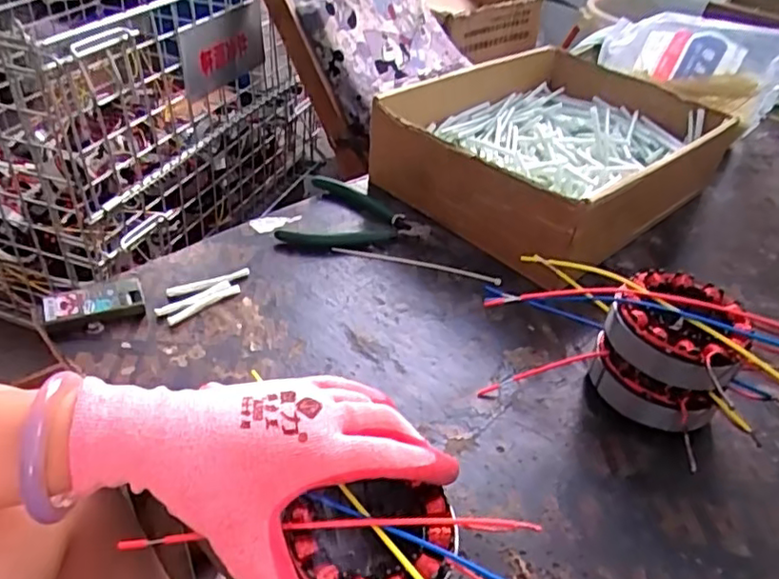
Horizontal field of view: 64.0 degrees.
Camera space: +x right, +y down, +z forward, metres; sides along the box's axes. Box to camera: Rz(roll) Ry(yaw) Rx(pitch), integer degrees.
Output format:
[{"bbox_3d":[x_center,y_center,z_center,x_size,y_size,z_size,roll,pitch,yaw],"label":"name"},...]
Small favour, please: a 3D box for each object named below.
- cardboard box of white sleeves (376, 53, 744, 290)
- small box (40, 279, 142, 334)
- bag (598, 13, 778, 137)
[{"bbox_3d":[0.175,-0.147,0.657,0.247,0.093,0.349,34,45,30],"label":"cardboard box of white sleeves"},{"bbox_3d":[-0.217,0.012,0.459,0.067,0.017,0.035,-15,43,-25],"label":"small box"},{"bbox_3d":[0.367,-0.273,0.752,0.221,0.105,0.081,6,38,-1],"label":"bag"}]

